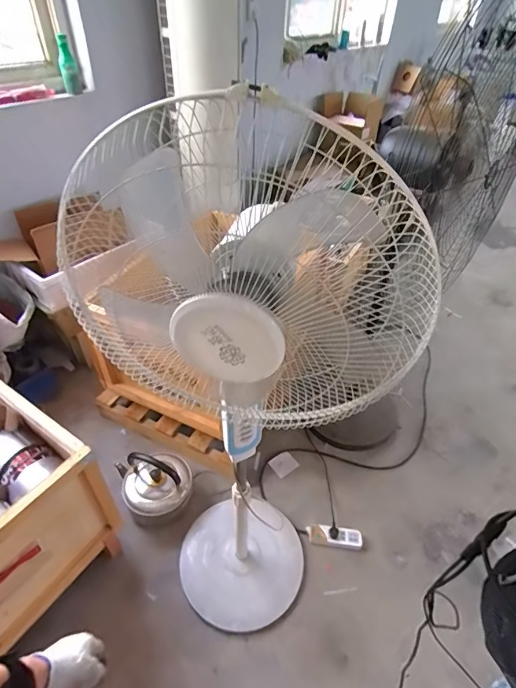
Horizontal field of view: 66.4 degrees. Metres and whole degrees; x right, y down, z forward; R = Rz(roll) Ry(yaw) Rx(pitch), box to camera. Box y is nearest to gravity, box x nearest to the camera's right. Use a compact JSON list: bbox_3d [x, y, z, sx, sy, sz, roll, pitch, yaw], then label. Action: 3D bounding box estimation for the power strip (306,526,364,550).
[{"bbox_3d":[0.258,0.650,1.327,0.183,0.031,0.061,7,43,3],"label":"power strip"}]

